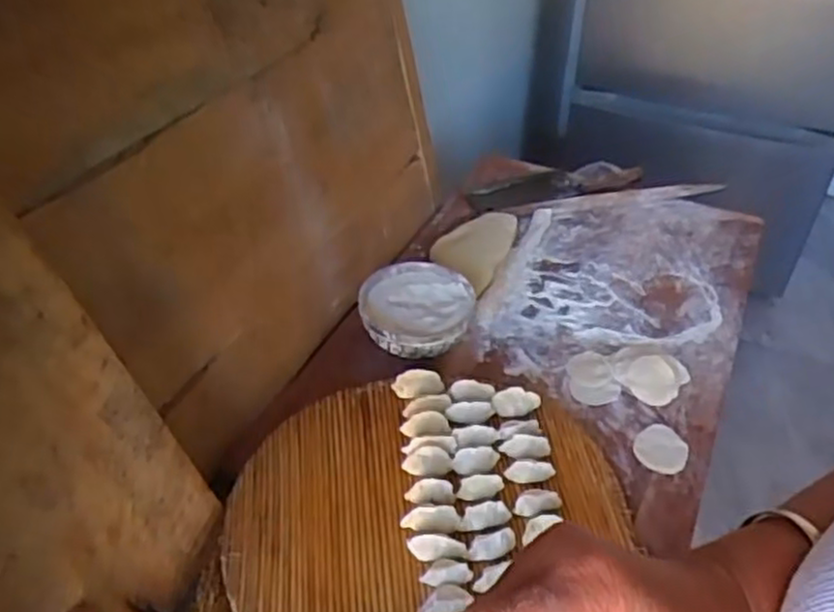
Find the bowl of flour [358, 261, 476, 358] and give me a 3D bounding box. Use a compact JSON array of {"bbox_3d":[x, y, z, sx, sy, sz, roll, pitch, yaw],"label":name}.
[{"bbox_3d":[0.000,0.010,0.947,0.137,0.060,0.139,0,41,0],"label":"bowl of flour"}]

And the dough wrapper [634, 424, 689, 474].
[{"bbox_3d":[0.275,0.158,0.824,0.055,0.006,0.062,26,48,27],"label":"dough wrapper"}]

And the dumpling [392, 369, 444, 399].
[{"bbox_3d":[0.001,0.091,0.864,0.059,0.028,0.021,-8,42,-9],"label":"dumpling"}]

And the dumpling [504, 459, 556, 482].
[{"bbox_3d":[0.119,0.172,0.771,0.052,0.015,0.018,0,41,1],"label":"dumpling"}]

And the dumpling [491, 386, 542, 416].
[{"bbox_3d":[0.114,0.110,0.839,0.054,0.022,0.024,5,42,6],"label":"dumpling"}]

